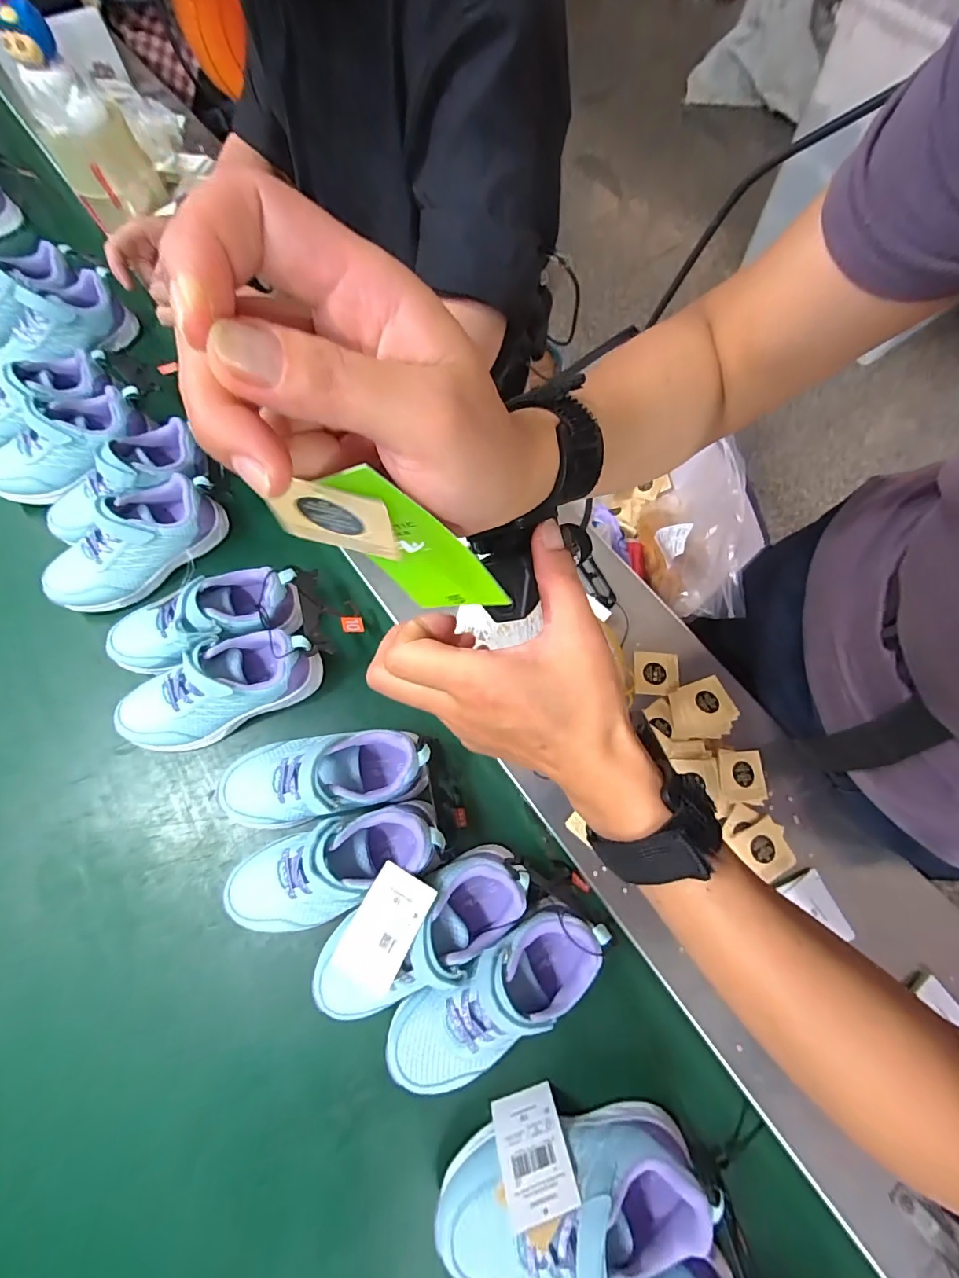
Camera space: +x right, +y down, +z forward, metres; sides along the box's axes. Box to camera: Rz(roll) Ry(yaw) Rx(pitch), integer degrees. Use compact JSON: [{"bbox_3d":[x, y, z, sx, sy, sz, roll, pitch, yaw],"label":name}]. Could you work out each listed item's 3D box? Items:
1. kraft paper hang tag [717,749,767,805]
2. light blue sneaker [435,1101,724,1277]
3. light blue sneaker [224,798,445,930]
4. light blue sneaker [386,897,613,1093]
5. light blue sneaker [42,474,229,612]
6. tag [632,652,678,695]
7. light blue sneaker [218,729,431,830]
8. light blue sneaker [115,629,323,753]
[{"bbox_3d":[0.241,0.126,0.441,0.044,0.007,0.047,3,67,-1],"label":"kraft paper hang tag"},{"bbox_3d":[0.068,0.394,0.337,0.187,0.070,0.071,-5,67,-4],"label":"light blue sneaker"},{"bbox_3d":[-0.121,0.192,0.406,0.178,0.085,0.073,-13,68,-7],"label":"light blue sneaker"},{"bbox_3d":[0.018,0.281,0.378,0.189,0.083,0.072,-30,71,-13],"label":"light blue sneaker"},{"bbox_3d":[-0.373,-0.103,0.516,0.191,0.066,0.077,-34,72,-15],"label":"light blue sneaker"},{"bbox_3d":[0.177,0.035,0.479,0.042,0.004,0.043,4,71,4],"label":"tag"},{"bbox_3d":[-0.140,0.123,0.437,0.185,0.081,0.075,-9,68,-5],"label":"light blue sneaker"},{"bbox_3d":[-0.250,0.047,0.466,0.185,0.084,0.066,-24,70,-11],"label":"light blue sneaker"}]

